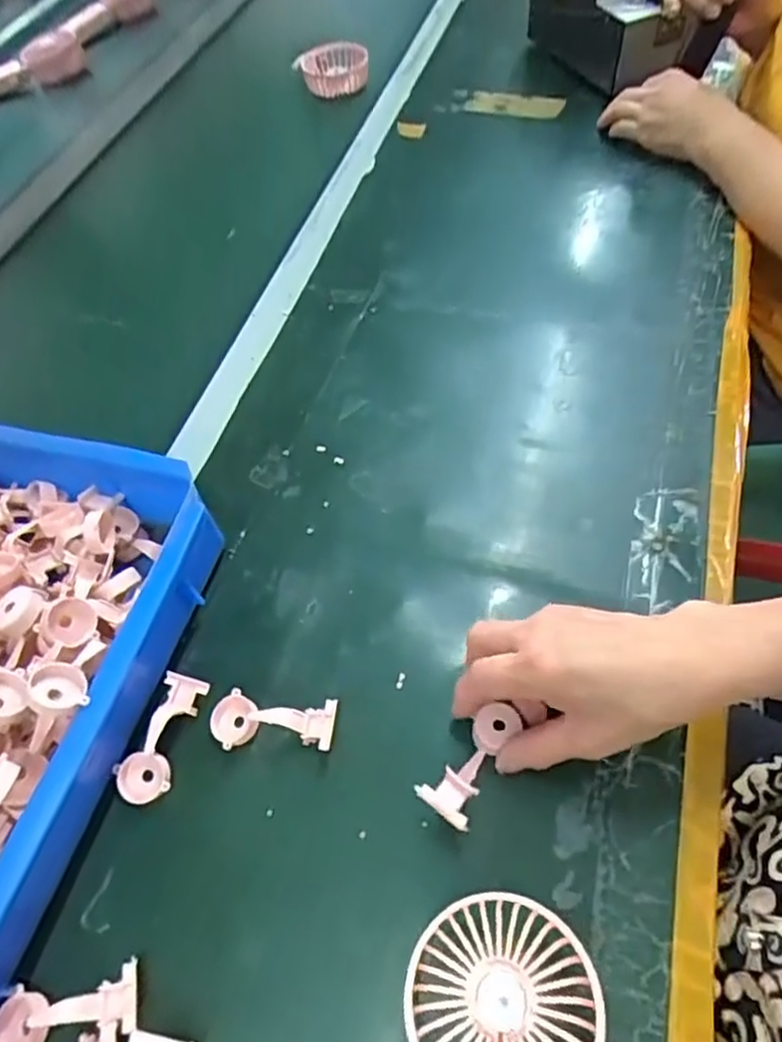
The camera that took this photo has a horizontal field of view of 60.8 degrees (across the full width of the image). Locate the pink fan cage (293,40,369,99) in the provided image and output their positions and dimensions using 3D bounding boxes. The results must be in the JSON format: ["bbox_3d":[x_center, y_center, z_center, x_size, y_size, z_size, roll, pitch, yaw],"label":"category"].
[{"bbox_3d":[-0.080,-0.607,0.893,0.097,0.040,0.103,-9,56,3],"label":"pink fan cage"}]

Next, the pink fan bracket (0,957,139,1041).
[{"bbox_3d":[-0.164,0.245,0.332,0.074,0.017,0.030,-12,57,-3],"label":"pink fan bracket"}]

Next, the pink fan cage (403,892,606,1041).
[{"bbox_3d":[0.051,0.230,0.317,0.088,0.027,0.086,-2,56,3],"label":"pink fan cage"}]

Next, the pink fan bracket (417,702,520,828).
[{"bbox_3d":[0.047,0.139,0.383,0.030,0.025,0.072,30,55,22],"label":"pink fan bracket"}]

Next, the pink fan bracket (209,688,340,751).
[{"bbox_3d":[-0.072,0.121,0.403,0.076,0.015,0.032,5,57,8],"label":"pink fan bracket"}]

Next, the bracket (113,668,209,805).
[{"bbox_3d":[-0.139,0.130,0.405,0.032,0.009,0.076,15,59,14],"label":"bracket"}]

